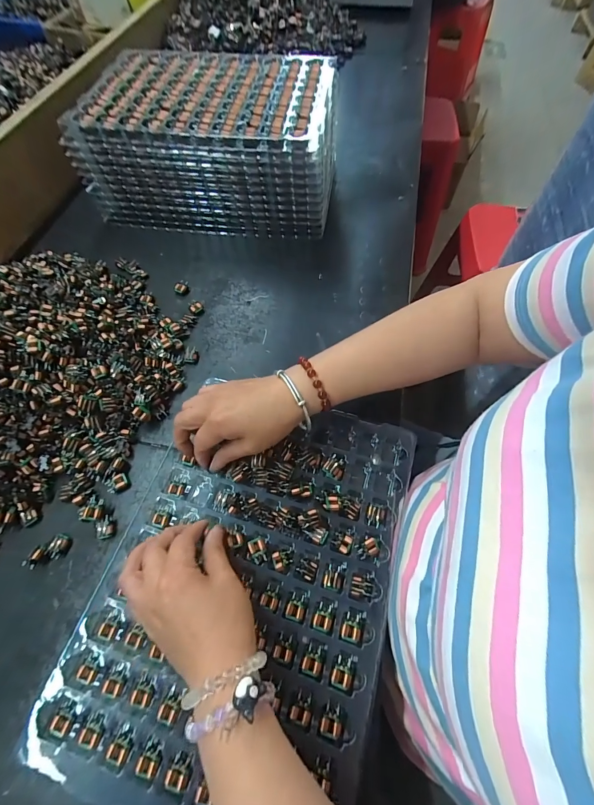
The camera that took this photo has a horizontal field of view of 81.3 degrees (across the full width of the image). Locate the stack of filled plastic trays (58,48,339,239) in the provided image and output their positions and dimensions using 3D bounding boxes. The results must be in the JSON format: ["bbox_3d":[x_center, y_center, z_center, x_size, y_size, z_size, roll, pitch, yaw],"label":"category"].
[{"bbox_3d":[-0.115,-0.397,0.527,0.342,0.124,0.244,8,63,5],"label":"stack of filled plastic trays"}]

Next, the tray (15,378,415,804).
[{"bbox_3d":[-0.040,0.143,0.302,0.234,0.019,0.328,15,64,8],"label":"tray"}]

